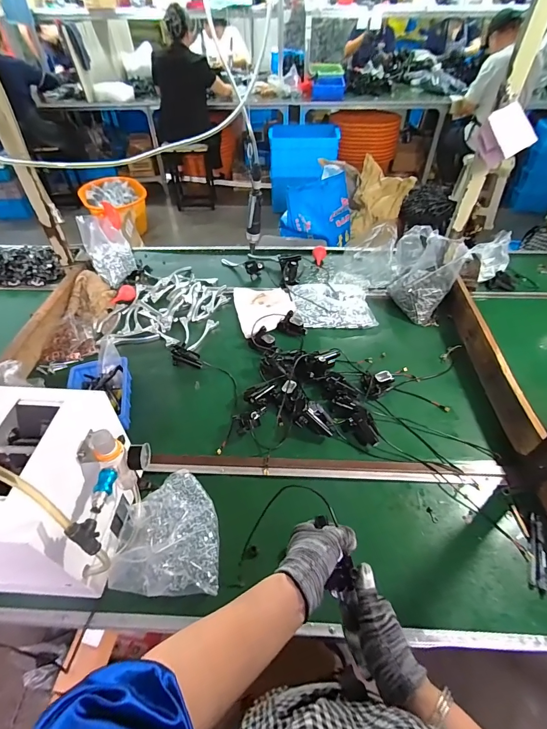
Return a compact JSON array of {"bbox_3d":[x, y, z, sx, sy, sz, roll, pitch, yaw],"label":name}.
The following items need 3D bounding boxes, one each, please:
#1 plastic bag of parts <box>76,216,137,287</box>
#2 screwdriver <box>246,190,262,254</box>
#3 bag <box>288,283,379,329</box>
[{"bbox_3d":[-0.530,-0.369,1.184,0.144,0.225,0.058,-20,5,-33],"label":"plastic bag of parts"},{"bbox_3d":[-0.057,-0.415,1.064,0.047,0.174,0.034,-1,47,0],"label":"screwdriver"},{"bbox_3d":[0.183,-0.192,1.116,0.231,0.037,0.209,-7,47,-6],"label":"bag"}]

